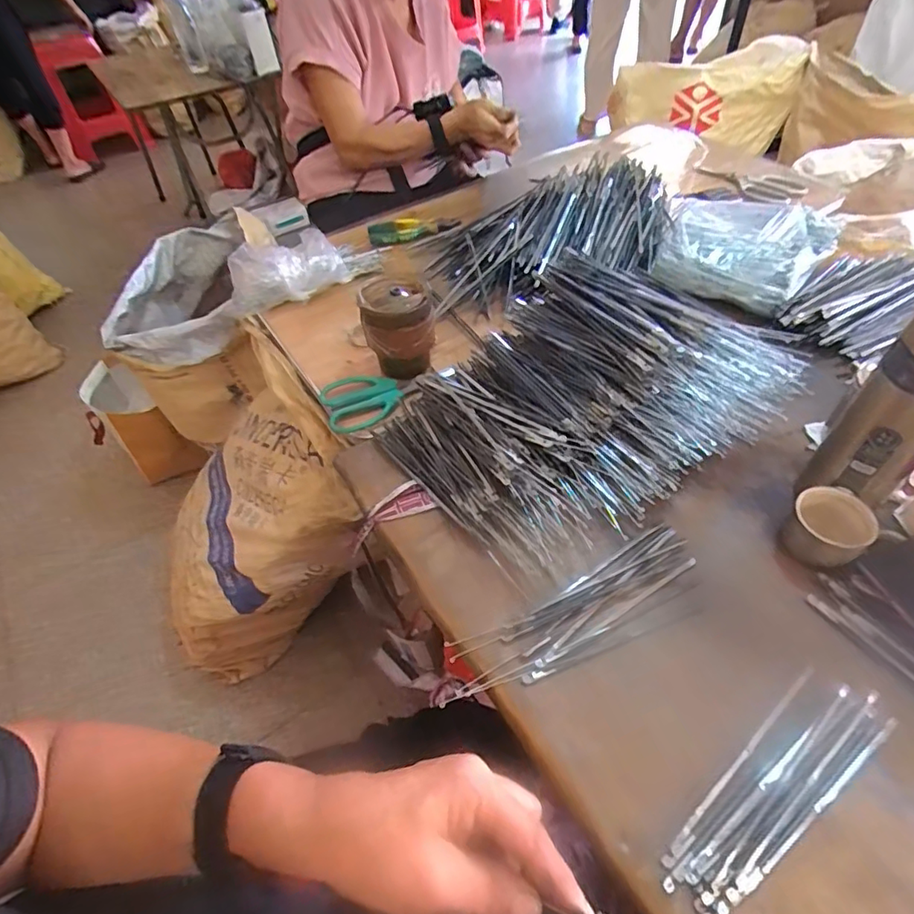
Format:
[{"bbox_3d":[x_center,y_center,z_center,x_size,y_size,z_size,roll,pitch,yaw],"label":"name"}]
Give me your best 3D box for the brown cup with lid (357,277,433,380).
[{"bbox_3d":[-0.071,-0.152,0.649,0.082,0.105,0.074,-9,49,-4],"label":"brown cup with lid"}]

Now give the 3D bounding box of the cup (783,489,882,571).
[{"bbox_3d":[0.321,0.065,0.469,0.058,0.048,0.060,-2,49,2],"label":"cup"}]

